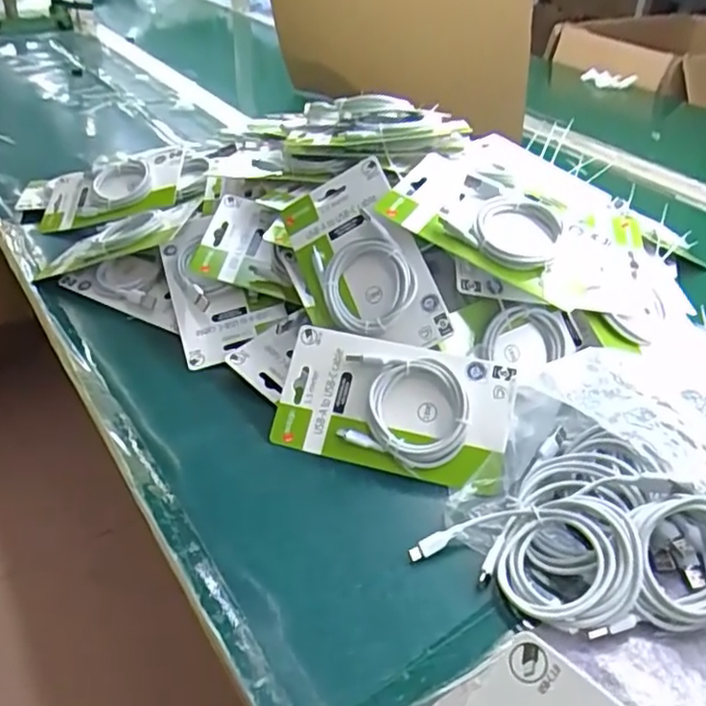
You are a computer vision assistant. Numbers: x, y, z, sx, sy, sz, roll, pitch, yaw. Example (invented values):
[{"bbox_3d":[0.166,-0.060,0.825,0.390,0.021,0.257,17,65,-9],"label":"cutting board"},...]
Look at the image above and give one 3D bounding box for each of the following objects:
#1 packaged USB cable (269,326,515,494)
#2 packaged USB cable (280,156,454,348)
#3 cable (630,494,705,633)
[{"bbox_3d":[0.030,0.040,0.519,0.178,0.017,0.101,11,75,16],"label":"packaged USB cable"},{"bbox_3d":[0.003,-0.074,0.566,0.105,0.023,0.176,-29,66,18],"label":"packaged USB cable"},{"bbox_3d":[0.210,0.130,0.414,0.072,0.017,0.080,9,71,-6],"label":"cable"}]

